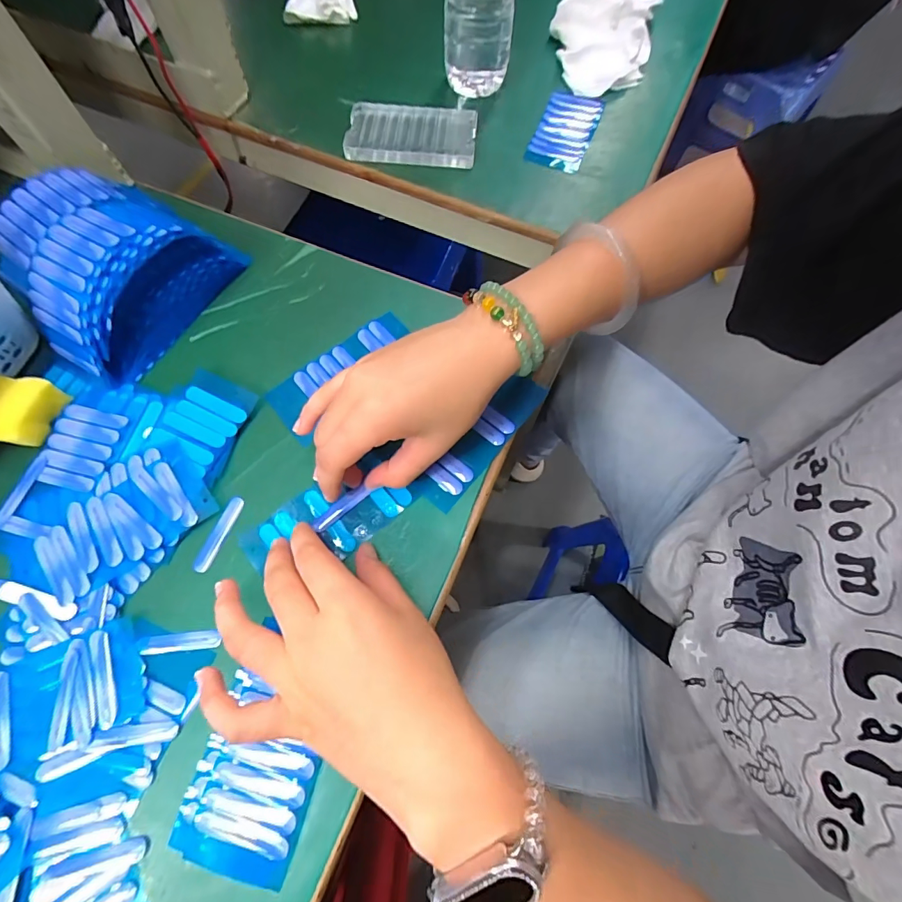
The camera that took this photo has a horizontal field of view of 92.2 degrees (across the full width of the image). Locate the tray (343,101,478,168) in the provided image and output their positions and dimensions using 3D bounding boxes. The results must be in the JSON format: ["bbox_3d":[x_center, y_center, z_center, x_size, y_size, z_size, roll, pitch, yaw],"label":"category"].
[{"bbox_3d":[-0.037,-0.304,0.419,0.120,0.018,0.067,5,69,1],"label":"tray"}]

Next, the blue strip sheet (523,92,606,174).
[{"bbox_3d":[0.115,-0.322,0.436,0.055,0.007,0.109,21,70,7],"label":"blue strip sheet"}]

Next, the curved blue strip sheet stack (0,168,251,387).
[{"bbox_3d":[-0.258,-0.138,0.320,0.123,0.067,0.138,25,70,8],"label":"curved blue strip sheet stack"}]

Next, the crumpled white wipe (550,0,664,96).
[{"bbox_3d":[0.164,-0.450,0.469,0.106,0.032,0.165,12,69,4],"label":"crumpled white wipe"}]

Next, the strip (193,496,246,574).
[{"bbox_3d":[-0.152,0.054,0.284,0.010,0.004,0.051,20,70,7],"label":"strip"}]

